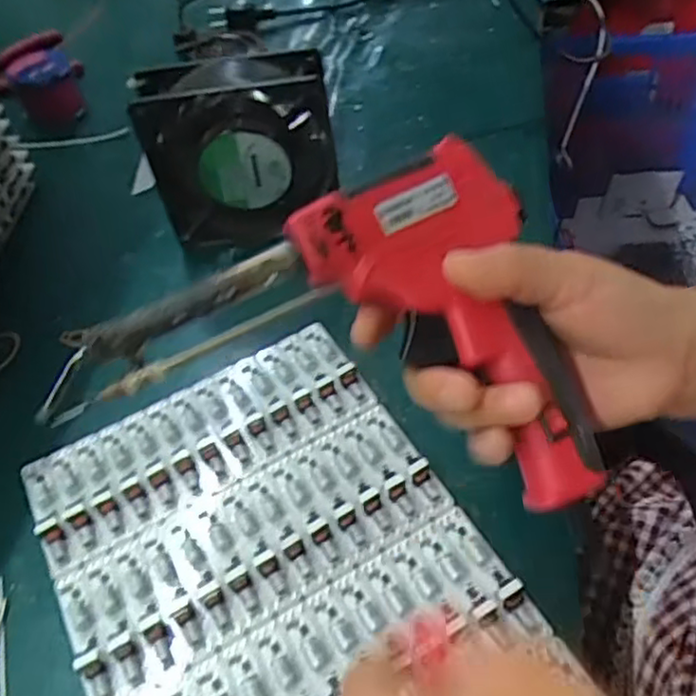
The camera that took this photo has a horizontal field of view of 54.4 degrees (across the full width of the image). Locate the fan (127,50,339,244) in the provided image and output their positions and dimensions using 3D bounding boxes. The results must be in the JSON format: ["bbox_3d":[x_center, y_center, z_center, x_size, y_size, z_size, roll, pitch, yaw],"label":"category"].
[{"bbox_3d":[-0.071,-0.130,0.457,0.119,0.121,0.046,-8,51,-1],"label":"fan"}]

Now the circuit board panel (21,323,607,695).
[{"bbox_3d":[-0.030,0.122,0.320,0.193,0.015,0.290,-27,53,-15],"label":"circuit board panel"}]

